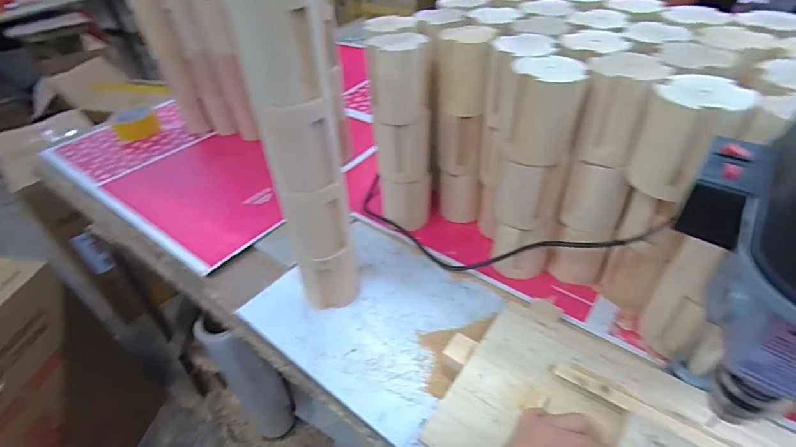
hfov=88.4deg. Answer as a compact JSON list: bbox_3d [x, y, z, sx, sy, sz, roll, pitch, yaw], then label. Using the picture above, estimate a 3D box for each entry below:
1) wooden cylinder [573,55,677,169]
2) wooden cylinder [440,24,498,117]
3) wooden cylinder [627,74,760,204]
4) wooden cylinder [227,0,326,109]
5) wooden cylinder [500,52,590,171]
[{"bbox_3d":[0.247,-0.127,0.461,0.072,0.100,0.079,23,48,27],"label":"wooden cylinder"},{"bbox_3d":[0.095,-0.212,0.571,0.070,0.100,0.072,9,43,14],"label":"wooden cylinder"},{"bbox_3d":[0.282,-0.082,0.403,0.075,0.100,0.077,-34,49,-29],"label":"wooden cylinder"},{"bbox_3d":[-0.103,-0.166,0.372,0.070,0.100,0.064,-8,41,-4],"label":"wooden cylinder"},{"bbox_3d":[0.163,-0.128,0.465,0.075,0.100,0.072,4,42,9],"label":"wooden cylinder"}]

